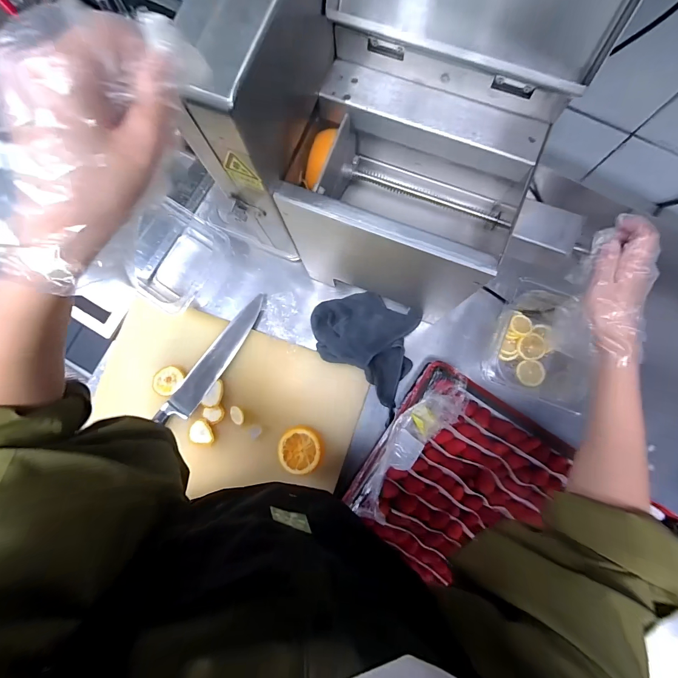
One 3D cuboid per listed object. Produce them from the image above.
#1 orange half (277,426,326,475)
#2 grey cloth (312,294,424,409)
[{"bbox_3d":[-0.063,0.185,0.573,0.071,0.030,0.076,0,83,2],"label":"orange half"},{"bbox_3d":[0.045,-0.003,0.592,0.193,0.034,0.164,29,85,5],"label":"grey cloth"}]

